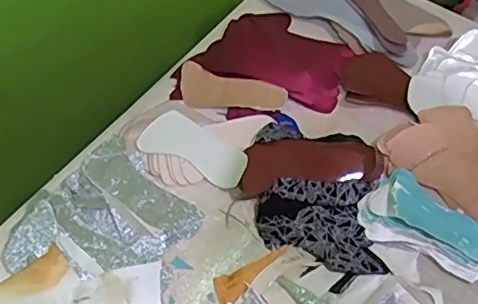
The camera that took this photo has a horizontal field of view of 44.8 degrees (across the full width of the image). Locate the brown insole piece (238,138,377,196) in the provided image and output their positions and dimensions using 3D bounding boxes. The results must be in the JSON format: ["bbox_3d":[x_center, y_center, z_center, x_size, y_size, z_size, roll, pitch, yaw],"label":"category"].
[{"bbox_3d":[0.094,0.012,0.811,0.187,0.020,0.070,-7,70,-10],"label":"brown insole piece"}]

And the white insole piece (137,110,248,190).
[{"bbox_3d":[-0.062,-0.007,0.834,0.160,0.014,0.071,24,74,18],"label":"white insole piece"}]

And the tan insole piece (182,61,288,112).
[{"bbox_3d":[-0.011,-0.092,0.898,0.162,0.027,0.059,14,54,7],"label":"tan insole piece"}]

